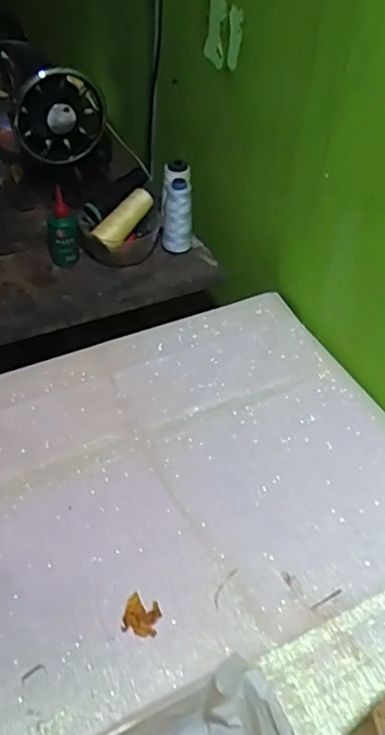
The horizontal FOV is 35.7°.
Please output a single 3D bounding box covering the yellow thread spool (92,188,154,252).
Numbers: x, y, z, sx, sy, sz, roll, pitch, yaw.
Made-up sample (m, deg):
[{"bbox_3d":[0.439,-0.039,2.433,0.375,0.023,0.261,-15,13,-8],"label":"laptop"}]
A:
[{"bbox_3d":[-0.103,-0.224,0.905,0.041,0.040,0.117,28,66,23],"label":"yellow thread spool"}]

